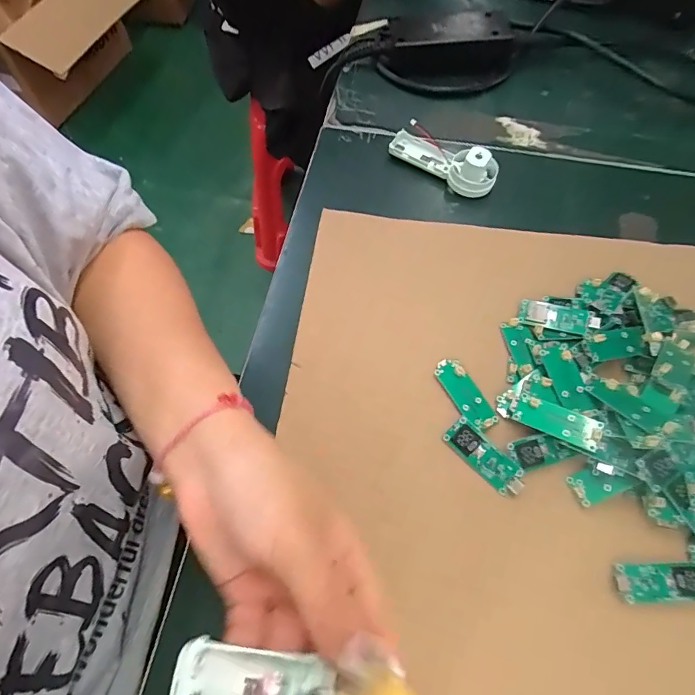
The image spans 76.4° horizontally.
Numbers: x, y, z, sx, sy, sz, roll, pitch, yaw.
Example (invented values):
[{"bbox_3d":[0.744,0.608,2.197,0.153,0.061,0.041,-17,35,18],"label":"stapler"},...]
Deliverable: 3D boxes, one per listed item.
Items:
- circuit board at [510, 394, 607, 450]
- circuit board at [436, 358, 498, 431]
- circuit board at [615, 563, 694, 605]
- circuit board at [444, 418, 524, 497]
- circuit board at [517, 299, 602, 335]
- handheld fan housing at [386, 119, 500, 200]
[{"bbox_3d":[0.125,0.044,0.264,0.047,0.004,0.018,23,78,24],"label":"circuit board"},{"bbox_3d":[0.076,0.030,0.284,0.019,0.005,0.050,-27,66,-14],"label":"circuit board"},{"bbox_3d":[0.168,0.125,0.234,0.049,0.004,0.018,0,63,-1],"label":"circuit board"},{"bbox_3d":[0.083,0.065,0.264,0.019,0.004,0.051,-41,71,-19],"label":"circuit board"},{"bbox_3d":[0.144,-0.020,0.301,0.050,0.004,0.018,16,75,17],"label":"circuit board"},{"bbox_3d":[0.082,-0.162,0.371,0.090,0.030,0.034,35,68,16],"label":"handheld fan housing"}]

